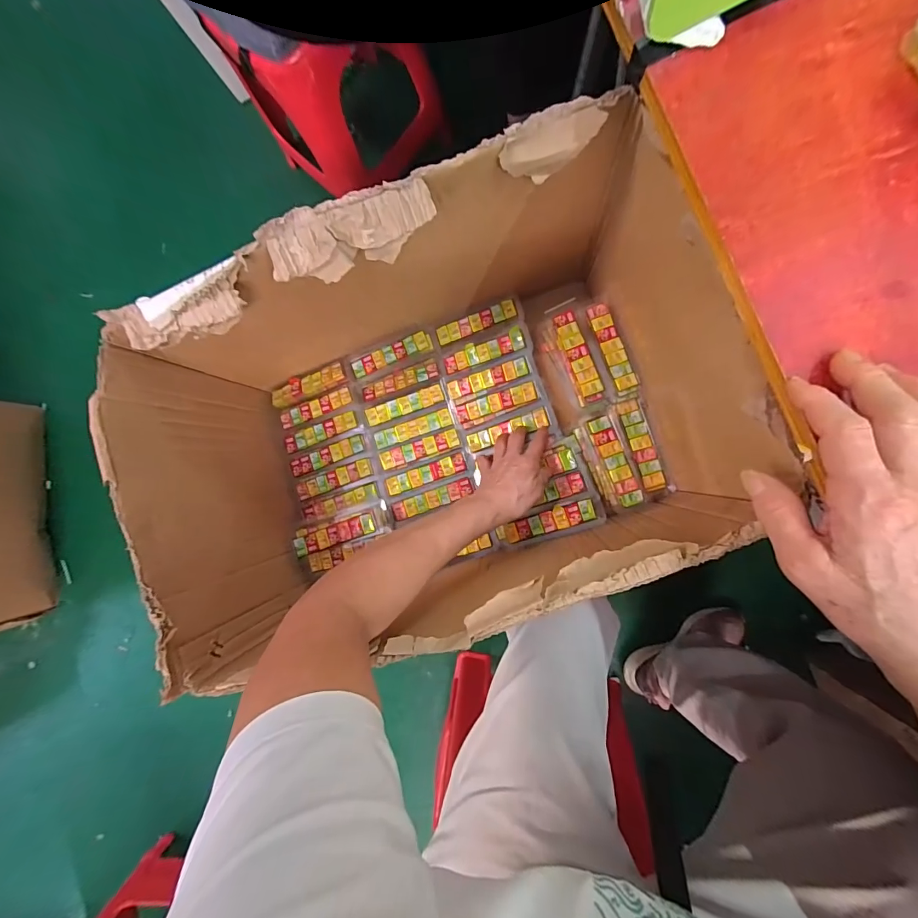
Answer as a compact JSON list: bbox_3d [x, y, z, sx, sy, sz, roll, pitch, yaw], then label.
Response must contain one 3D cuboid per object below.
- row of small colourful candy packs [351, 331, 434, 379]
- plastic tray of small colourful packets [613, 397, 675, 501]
[{"bbox_3d":[-0.101,-0.156,0.597,0.126,0.013,0.033,-20,85,8],"label":"row of small colourful candy packs"},{"bbox_3d":[0.244,-0.017,0.528,0.039,0.011,0.127,-18,85,9],"label":"plastic tray of small colourful packets"}]

